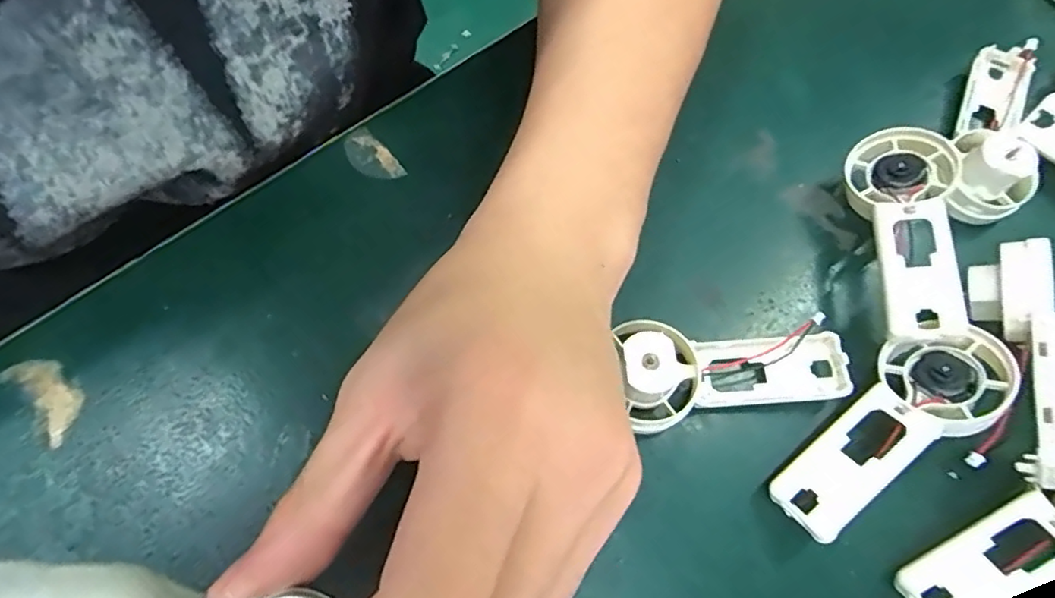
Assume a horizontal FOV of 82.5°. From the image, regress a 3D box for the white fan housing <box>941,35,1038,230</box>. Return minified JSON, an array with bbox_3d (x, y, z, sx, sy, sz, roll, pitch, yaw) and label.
[{"bbox_3d":[0.207,-0.077,0.263,0.034,0.027,0.093,24,68,7],"label":"white fan housing"}]

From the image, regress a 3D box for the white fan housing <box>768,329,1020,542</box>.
[{"bbox_3d":[0.122,0.042,0.205,0.091,0.012,0.036,-32,54,-5],"label":"white fan housing"}]

